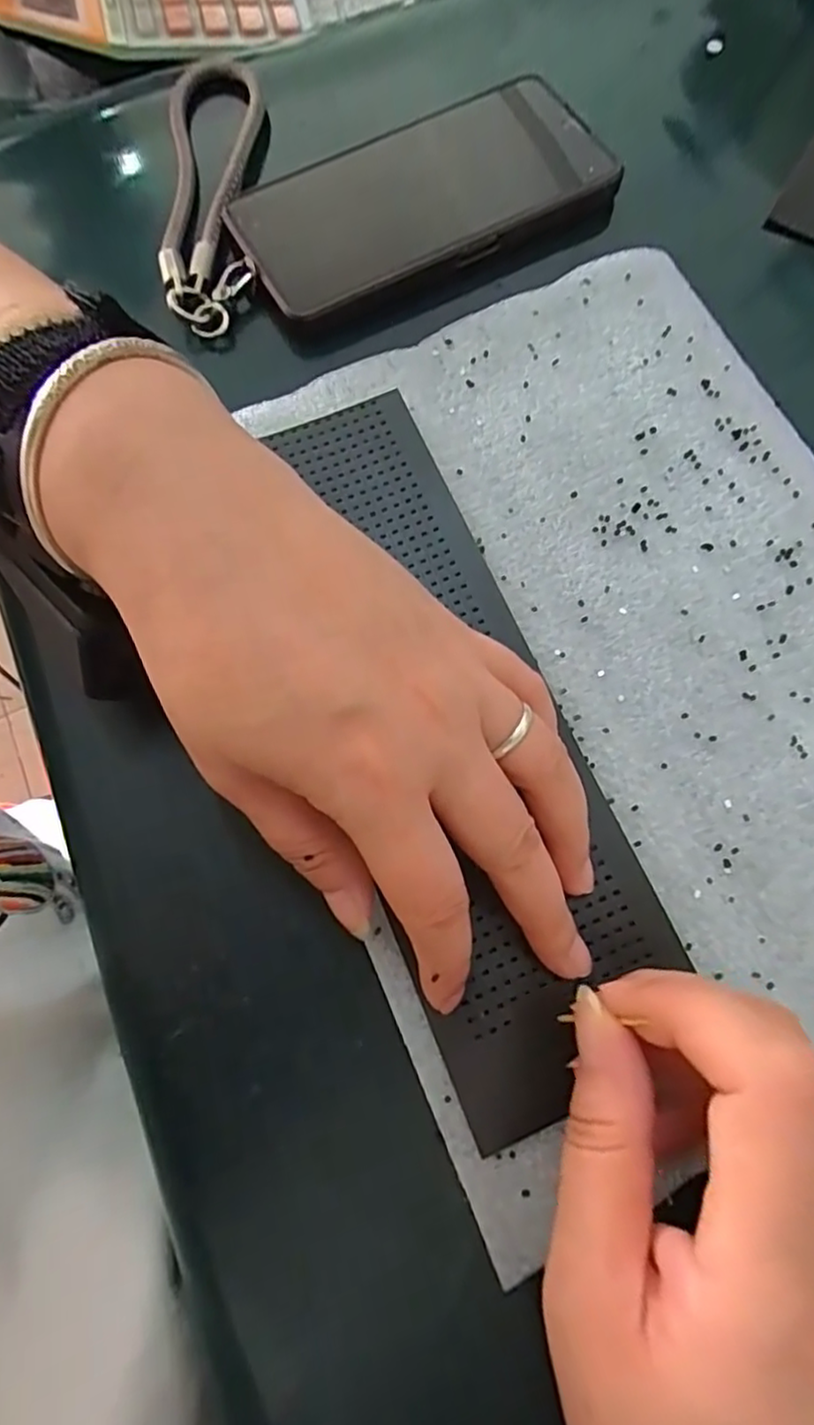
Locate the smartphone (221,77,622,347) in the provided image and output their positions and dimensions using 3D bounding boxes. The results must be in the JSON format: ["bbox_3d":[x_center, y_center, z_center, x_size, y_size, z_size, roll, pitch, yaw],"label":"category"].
[{"bbox_3d":[0.004,-0.231,0.279,0.163,0.011,0.089,-32,75,-7],"label":"smartphone"}]

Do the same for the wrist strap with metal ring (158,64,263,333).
[{"bbox_3d":[-0.091,-0.242,0.285,0.044,0.020,0.162,-4,73,1],"label":"wrist strap with metal ring"}]

